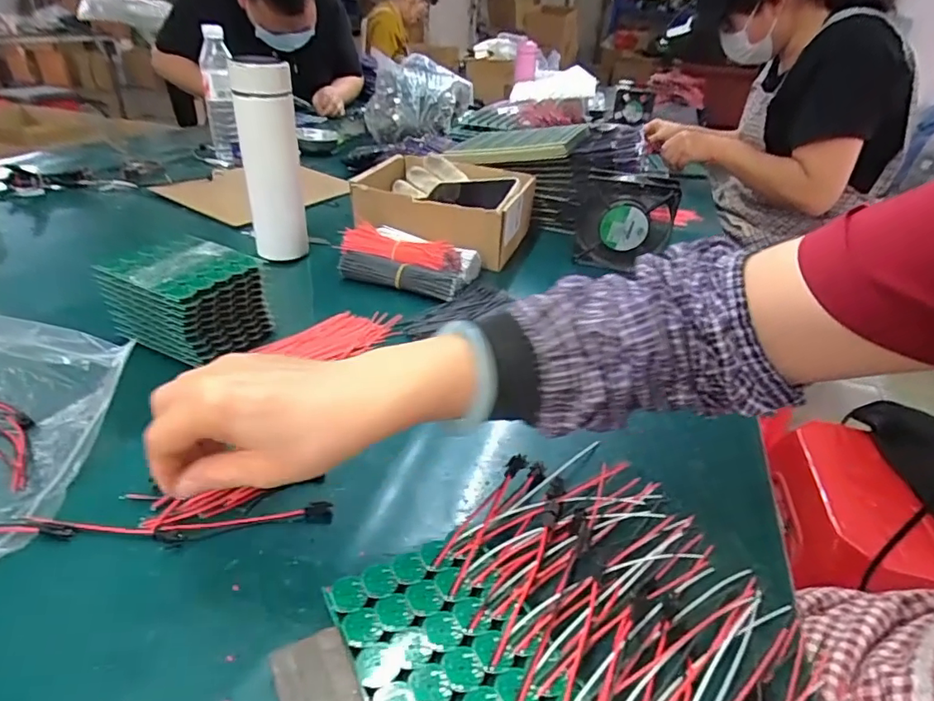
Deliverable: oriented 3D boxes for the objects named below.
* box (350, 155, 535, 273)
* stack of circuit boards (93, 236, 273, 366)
[{"bbox_3d":[-0.032,-0.201,0.749,0.231,0.090,0.187,14,34,15],"label":"box"},{"bbox_3d":[-0.260,-0.046,0.498,0.106,0.078,0.103,18,35,21],"label":"stack of circuit boards"}]

